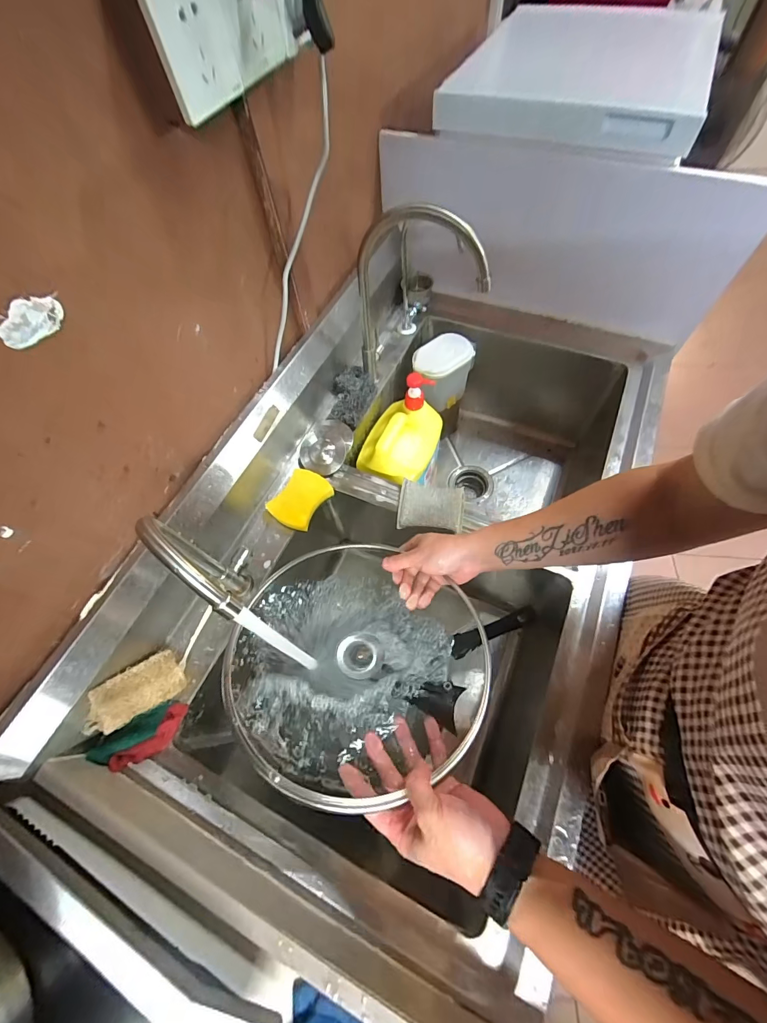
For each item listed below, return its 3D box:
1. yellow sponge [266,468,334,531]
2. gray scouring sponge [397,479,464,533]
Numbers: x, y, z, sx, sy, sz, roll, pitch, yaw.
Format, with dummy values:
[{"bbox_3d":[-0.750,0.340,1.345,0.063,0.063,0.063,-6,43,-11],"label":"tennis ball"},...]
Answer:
[{"bbox_3d":[-0.142,-0.022,0.668,0.077,0.016,0.102,26,67,15],"label":"yellow sponge"},{"bbox_3d":[0.080,-0.011,0.650,0.106,0.022,0.082,9,64,8],"label":"gray scouring sponge"}]

